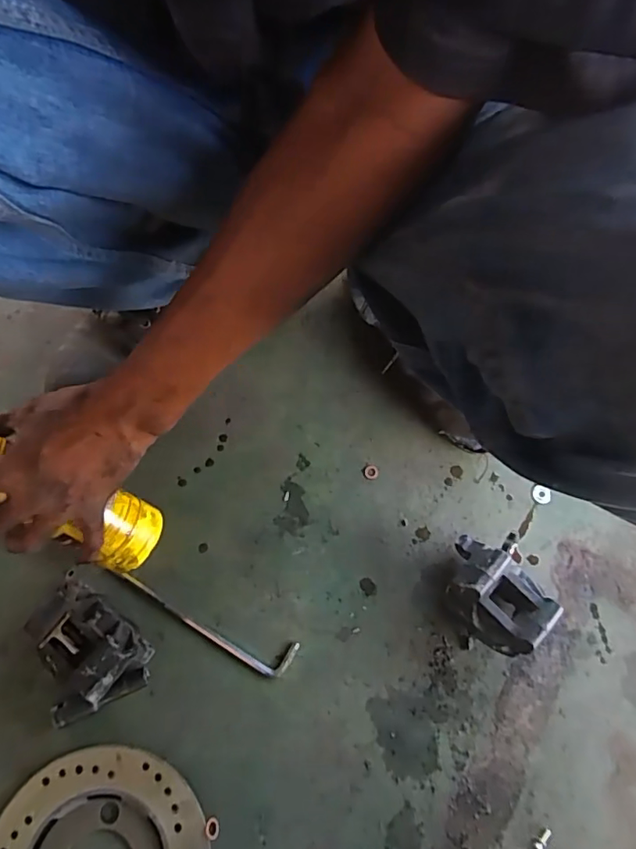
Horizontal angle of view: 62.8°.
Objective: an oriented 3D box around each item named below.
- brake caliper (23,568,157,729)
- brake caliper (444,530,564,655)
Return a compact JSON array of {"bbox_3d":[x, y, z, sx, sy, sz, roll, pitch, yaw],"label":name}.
[{"bbox_3d":[-0.196,0.182,0.437,0.089,0.062,0.107,-24,74,-9],"label":"brake caliper"},{"bbox_3d":[0.153,0.150,0.459,0.077,0.071,0.100,-32,76,-11],"label":"brake caliper"}]

